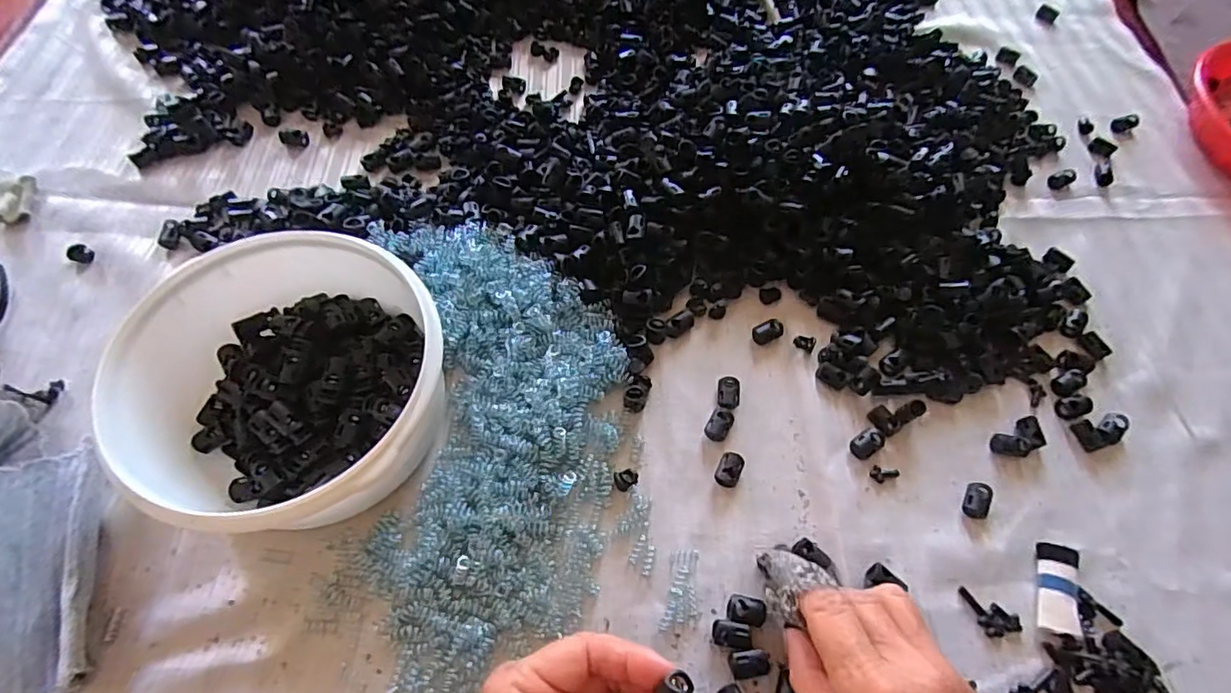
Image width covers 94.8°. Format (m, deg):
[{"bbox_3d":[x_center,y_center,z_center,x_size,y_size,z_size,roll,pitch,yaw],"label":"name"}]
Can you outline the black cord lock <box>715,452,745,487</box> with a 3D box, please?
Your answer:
[{"bbox_3d":[0.069,0.075,0.344,0.014,0.009,0.019,24,65,9],"label":"black cord lock"}]

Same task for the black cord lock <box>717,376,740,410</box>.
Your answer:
[{"bbox_3d":[0.073,0.031,0.365,0.015,0.007,0.022,10,64,3],"label":"black cord lock"}]

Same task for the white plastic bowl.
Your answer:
[{"bbox_3d":[-0.170,0.021,0.315,0.156,0.080,0.144,1,64,-2],"label":"white plastic bowl"}]

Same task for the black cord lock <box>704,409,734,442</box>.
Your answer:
[{"bbox_3d":[0.065,0.049,0.356,0.014,0.007,0.019,27,66,11],"label":"black cord lock"}]

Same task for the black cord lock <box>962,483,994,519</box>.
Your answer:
[{"bbox_3d":[0.218,0.093,0.341,0.014,0.008,0.021,22,65,9],"label":"black cord lock"}]

